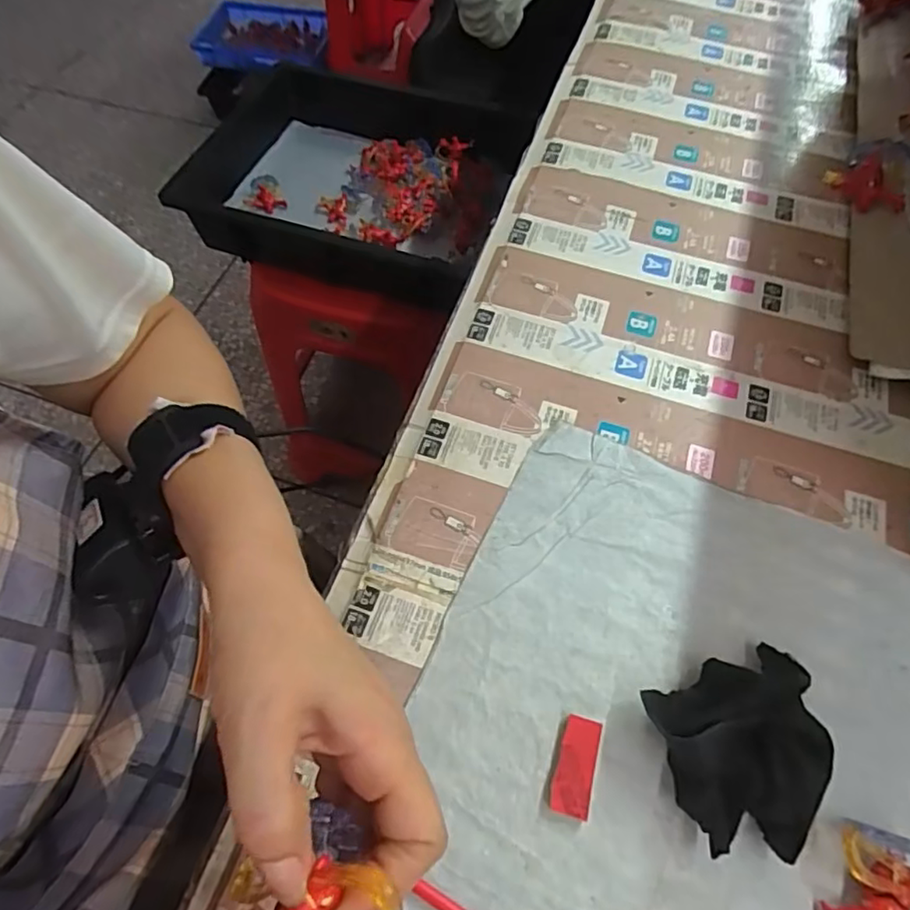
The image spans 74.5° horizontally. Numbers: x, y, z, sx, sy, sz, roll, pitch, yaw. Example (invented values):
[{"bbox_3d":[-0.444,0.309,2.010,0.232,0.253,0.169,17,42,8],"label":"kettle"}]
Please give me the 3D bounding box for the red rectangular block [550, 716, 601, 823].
[{"bbox_3d":[0.059,0.151,0.291,0.019,0.007,0.043,17,63,9],"label":"red rectangular block"}]

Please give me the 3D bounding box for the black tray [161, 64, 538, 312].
[{"bbox_3d":[-0.146,-0.369,0.797,0.424,0.091,0.320,19,64,11],"label":"black tray"}]

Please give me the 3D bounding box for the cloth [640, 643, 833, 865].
[{"bbox_3d":[0.142,0.138,0.281,0.086,0.036,0.078,-14,63,-8],"label":"cloth"}]

